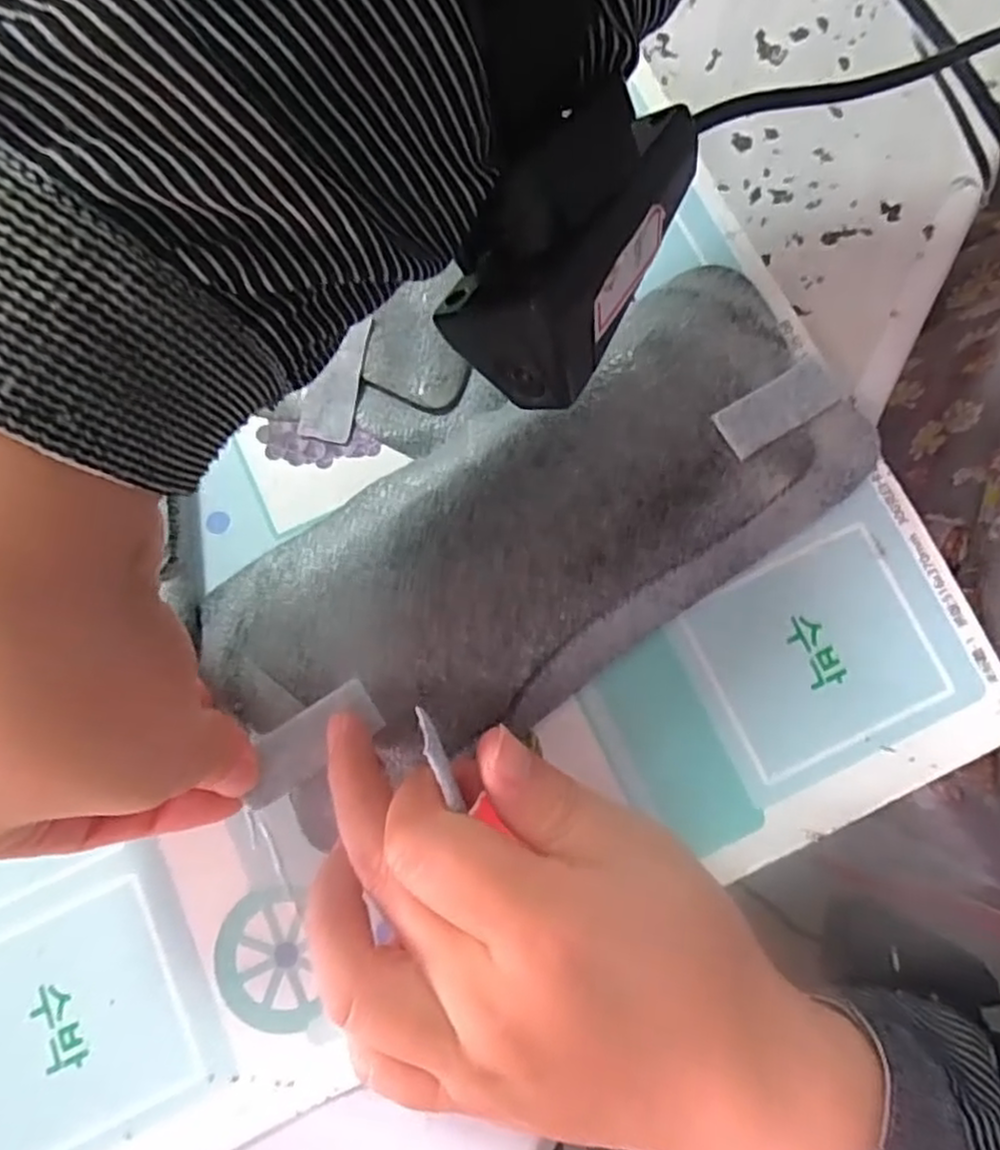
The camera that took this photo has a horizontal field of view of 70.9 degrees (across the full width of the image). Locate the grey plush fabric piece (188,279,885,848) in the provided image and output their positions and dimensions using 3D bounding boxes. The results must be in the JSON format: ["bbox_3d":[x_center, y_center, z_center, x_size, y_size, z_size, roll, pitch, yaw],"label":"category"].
[{"bbox_3d":[0.014,-0.016,0.232,0.228,0.013,0.093,-31,80,-6],"label":"grey plush fabric piece"}]

